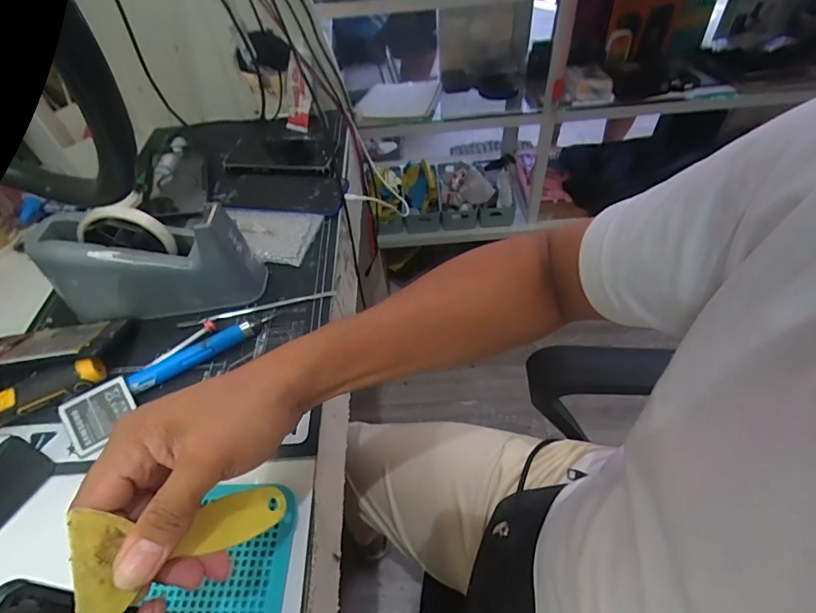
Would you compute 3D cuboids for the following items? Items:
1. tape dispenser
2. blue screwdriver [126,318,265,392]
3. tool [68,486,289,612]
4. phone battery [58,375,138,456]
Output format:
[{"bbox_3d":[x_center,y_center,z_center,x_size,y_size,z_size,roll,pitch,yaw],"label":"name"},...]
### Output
[{"bbox_3d":[-0.265,-0.048,0.460,0.199,0.104,0.060,-7,50,-1],"label":"tape dispenser"},{"bbox_3d":[-0.203,0.043,0.434,0.130,0.020,0.020,-29,53,-18],"label":"blue screwdriver"},{"bbox_3d":[-0.117,0.127,0.250,0.004,0.121,0.048,-28,70,25],"label":"tool"},{"bbox_3d":[-0.273,0.095,0.394,0.056,0.004,0.047,-30,82,-17],"label":"phone battery"}]

